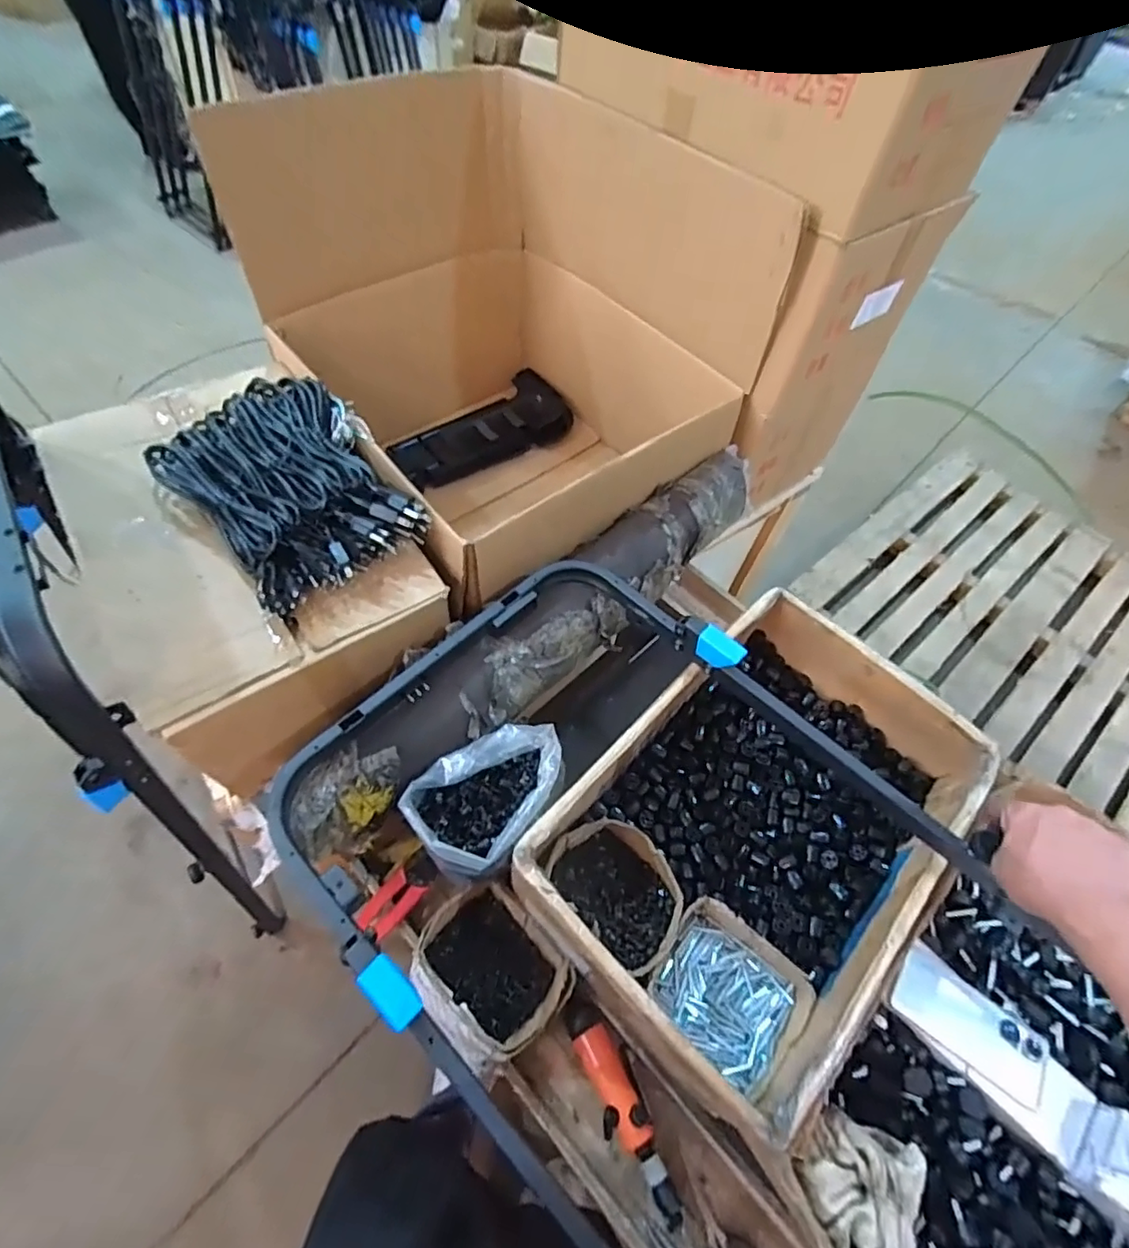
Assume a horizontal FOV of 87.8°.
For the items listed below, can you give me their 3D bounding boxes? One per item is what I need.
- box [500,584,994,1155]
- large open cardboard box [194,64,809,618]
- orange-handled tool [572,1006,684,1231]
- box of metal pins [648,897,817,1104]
[{"bbox_3d":[0.241,0.239,0.732,0.351,0.148,0.535,40,63,20],"label":"box"},{"bbox_3d":[-0.082,-0.435,0.962,0.549,0.524,0.636,-31,64,-22],"label":"large open cardboard box"},{"bbox_3d":[0.061,0.544,0.661,0.056,0.047,0.211,-17,60,-15],"label":"orange-handled tool"},{"bbox_3d":[0.181,0.415,0.666,0.151,0.049,0.132,37,62,18],"label":"box of metal pins"}]

